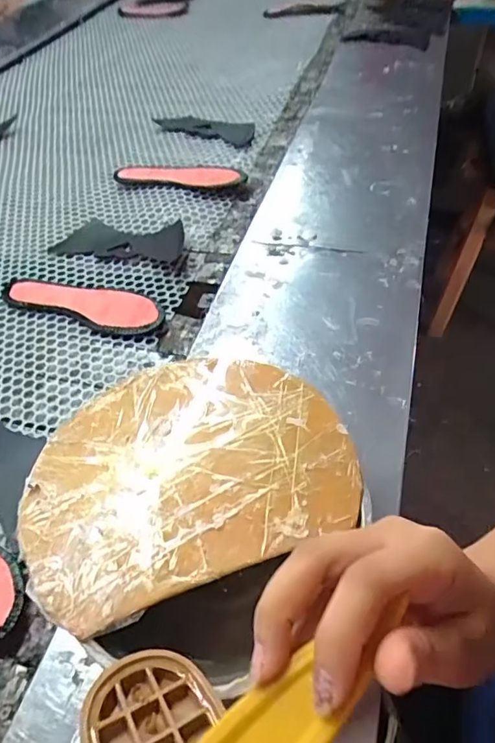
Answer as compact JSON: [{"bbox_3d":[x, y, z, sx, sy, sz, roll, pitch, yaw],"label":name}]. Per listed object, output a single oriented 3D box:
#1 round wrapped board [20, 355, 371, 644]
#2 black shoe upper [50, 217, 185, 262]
[{"bbox_3d":[-0.050,0.066,0.388,0.236,0.010,0.187,-18,50,-11],"label":"round wrapped board"},{"bbox_3d":[-0.187,-0.202,0.760,0.195,0.011,0.099,8,50,12],"label":"black shoe upper"}]

